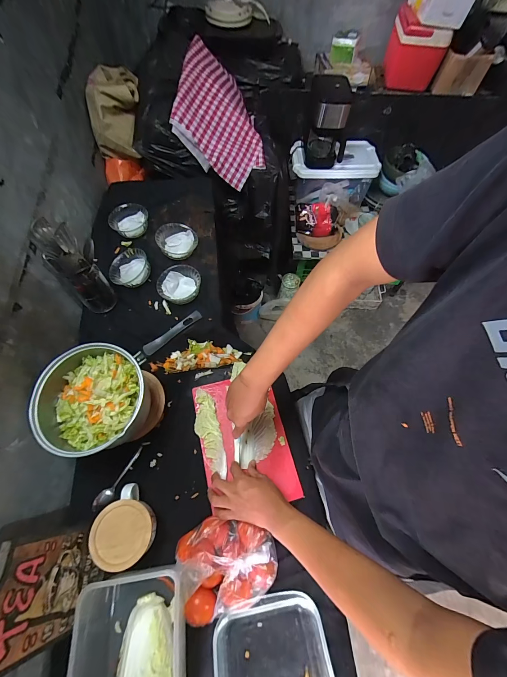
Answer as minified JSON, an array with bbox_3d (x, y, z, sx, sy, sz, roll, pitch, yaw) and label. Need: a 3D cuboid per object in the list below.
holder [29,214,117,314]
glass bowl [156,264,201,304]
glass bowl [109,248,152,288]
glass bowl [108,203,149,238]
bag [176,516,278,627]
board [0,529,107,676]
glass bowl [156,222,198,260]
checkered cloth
[{"bbox_3d":[-0.386,-0.149,0.623,0.098,0.226,0.087,37,68,16],"label":"holder"},{"bbox_3d":[-0.190,-0.135,0.721,0.106,0.052,0.094,-11,64,-7],"label":"glass bowl"},{"bbox_3d":[-0.324,-0.182,0.734,0.102,0.054,0.105,-10,64,-6],"label":"glass bowl"},{"bbox_3d":[-0.357,-0.338,0.806,0.102,0.054,0.083,-12,64,-7],"label":"glass bowl"},{"bbox_3d":[-0.049,0.387,0.484,0.167,0.073,0.135,-23,66,-12],"label":"bag"},{"bbox_3d":[-0.306,0.346,0.368,0.009,0.253,0.134,-8,63,11],"label":"board"},{"bbox_3d":[-0.211,-0.268,0.775,0.106,0.057,0.091,-5,63,-4],"label":"glass bowl"},{"bbox_3d":[-0.103,-0.776,0.963,0.318,0.088,0.463,18,72,-31],"label":"checkered cloth"}]

